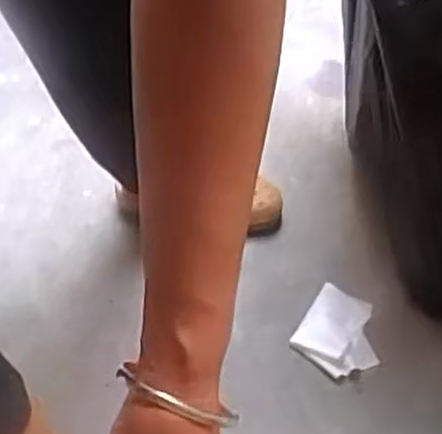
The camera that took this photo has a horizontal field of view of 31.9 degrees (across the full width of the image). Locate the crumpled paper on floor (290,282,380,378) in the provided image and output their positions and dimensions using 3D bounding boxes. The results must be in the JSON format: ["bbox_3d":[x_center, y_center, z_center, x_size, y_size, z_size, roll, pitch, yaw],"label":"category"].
[{"bbox_3d":[0.147,0.140,0.942,0.096,0.020,0.100,25,55,25],"label":"crumpled paper on floor"}]

